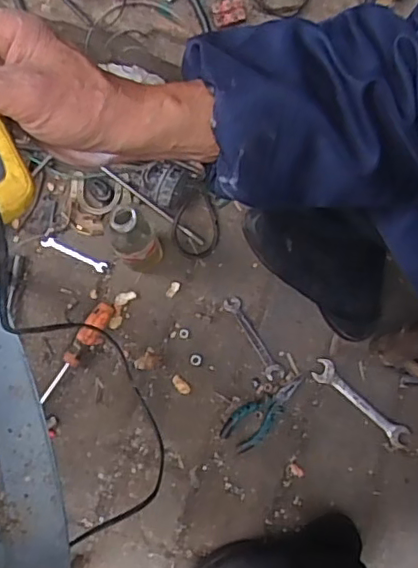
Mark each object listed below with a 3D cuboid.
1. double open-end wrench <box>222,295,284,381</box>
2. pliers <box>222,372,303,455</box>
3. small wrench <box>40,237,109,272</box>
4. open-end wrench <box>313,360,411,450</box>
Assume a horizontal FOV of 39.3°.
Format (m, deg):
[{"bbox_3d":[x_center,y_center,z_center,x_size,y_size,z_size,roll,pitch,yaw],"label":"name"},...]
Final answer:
[{"bbox_3d":[0.070,0.085,0.917,0.027,0.006,0.143,-32,81,-4],"label":"double open-end wrench"},{"bbox_3d":[0.087,0.193,0.899,0.149,0.011,0.057,-43,82,-6],"label":"pliers"},{"bbox_3d":[-0.219,-0.049,0.952,0.114,0.004,0.017,25,81,5],"label":"small wrench"},{"bbox_3d":[0.234,0.182,0.902,0.175,0.009,0.035,39,83,7],"label":"open-end wrench"}]

